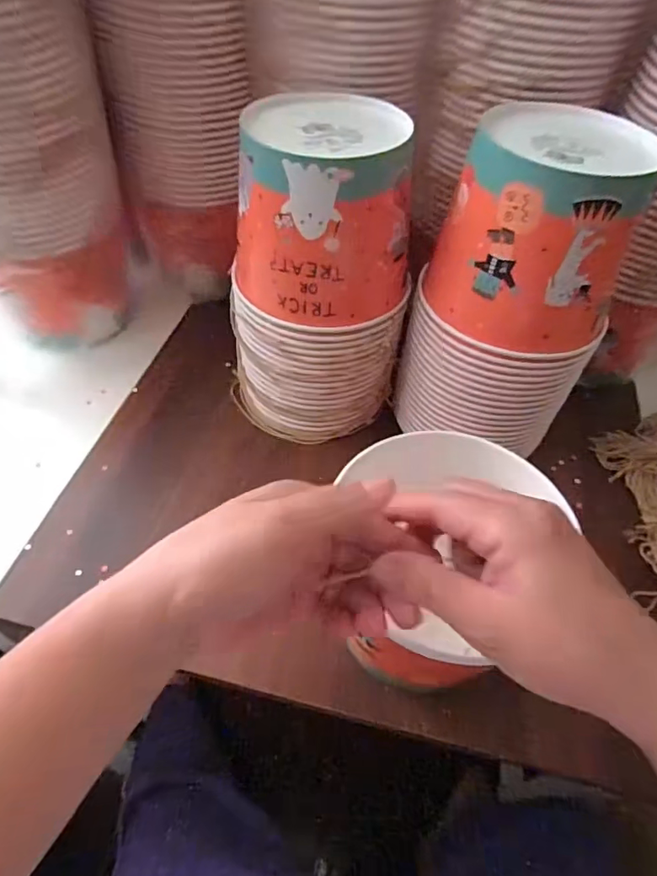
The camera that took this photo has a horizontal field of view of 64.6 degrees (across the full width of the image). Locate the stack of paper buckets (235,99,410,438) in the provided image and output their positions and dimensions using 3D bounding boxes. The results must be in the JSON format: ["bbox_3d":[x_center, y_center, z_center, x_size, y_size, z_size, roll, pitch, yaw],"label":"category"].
[{"bbox_3d":[-0.009,-0.132,0.477,0.161,0.268,0.136,6,51,2],"label":"stack of paper buckets"}]

